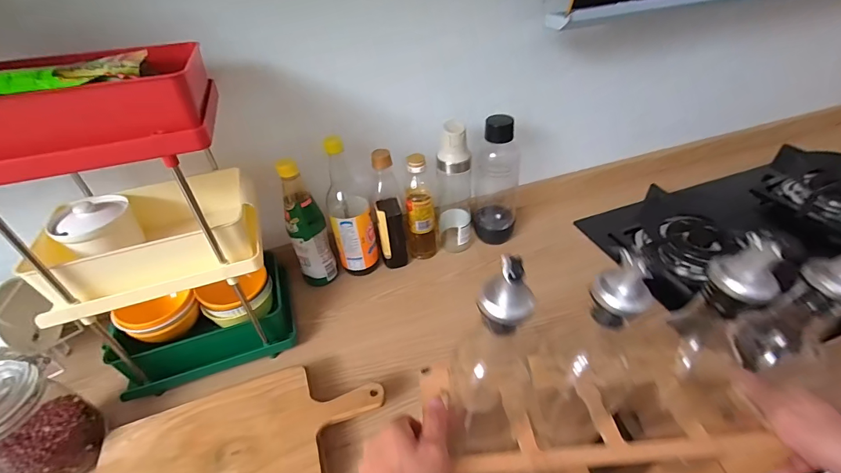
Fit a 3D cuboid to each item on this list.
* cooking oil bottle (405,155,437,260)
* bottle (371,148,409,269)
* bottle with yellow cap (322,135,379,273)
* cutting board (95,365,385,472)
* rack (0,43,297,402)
[{"bbox_3d":[0.002,-0.050,0.763,0.052,0.232,0.059,1,39,7],"label":"cooking oil bottle"},{"bbox_3d":[-0.059,-0.050,0.749,0.053,0.255,0.082,-6,38,-2],"label":"bottle"},{"bbox_3d":[-0.132,-0.050,0.727,0.077,0.284,0.089,-13,39,-10],"label":"bottle with yellow cap"},{"bbox_3d":[-0.229,0.266,0.510,0.348,0.027,0.186,-16,40,-14],"label":"cutting board"},{"bbox_3d":[-0.365,-0.010,0.531,0.254,0.424,0.171,-13,39,-11],"label":"rack"}]

